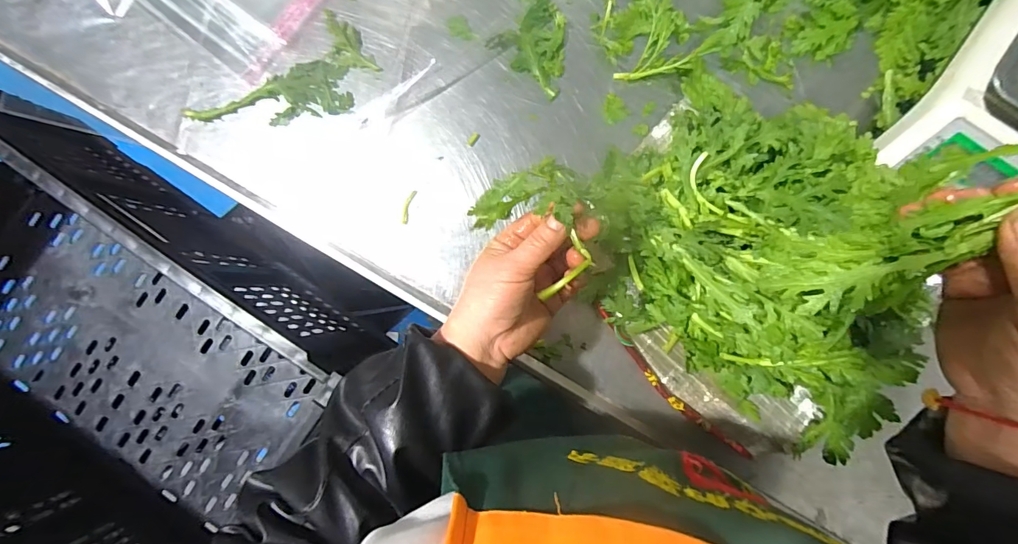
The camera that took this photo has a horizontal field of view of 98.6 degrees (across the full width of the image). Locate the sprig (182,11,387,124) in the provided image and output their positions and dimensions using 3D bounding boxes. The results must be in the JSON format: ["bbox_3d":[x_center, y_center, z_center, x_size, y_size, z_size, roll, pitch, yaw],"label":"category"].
[{"bbox_3d":[-0.219,-0.181,0.433,0.179,0.014,0.087,-30,87,0],"label":"sprig"}]

